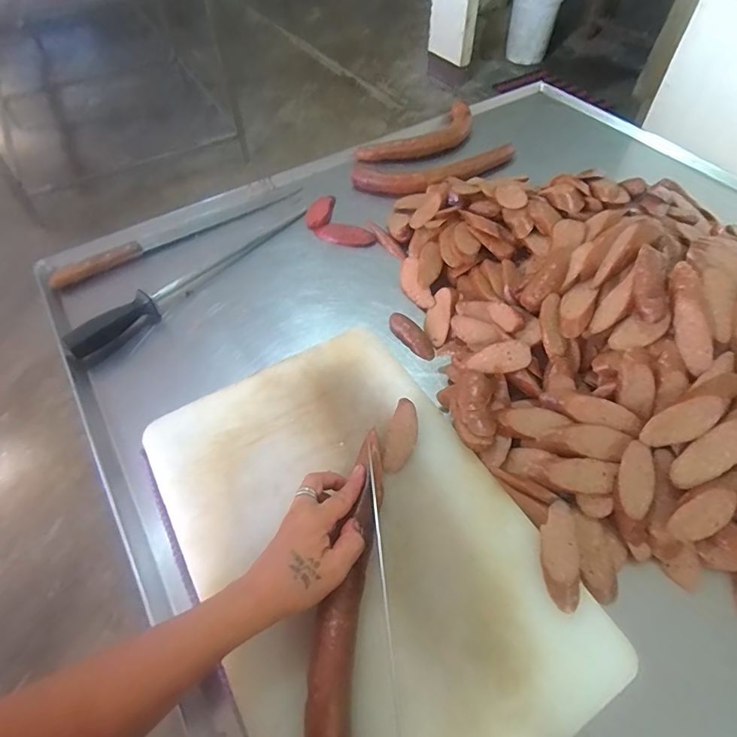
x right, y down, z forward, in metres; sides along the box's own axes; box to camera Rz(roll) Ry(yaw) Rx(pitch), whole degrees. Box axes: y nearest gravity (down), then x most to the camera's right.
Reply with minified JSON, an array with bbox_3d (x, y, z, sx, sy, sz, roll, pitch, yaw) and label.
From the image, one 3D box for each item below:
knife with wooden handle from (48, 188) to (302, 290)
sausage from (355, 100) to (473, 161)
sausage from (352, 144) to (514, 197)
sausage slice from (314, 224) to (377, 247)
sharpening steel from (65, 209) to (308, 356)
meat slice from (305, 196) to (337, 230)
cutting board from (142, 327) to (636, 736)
[{"bbox_3d":[-0.290,-0.217,0.720,0.403,0.023,0.036,-32,59,-19],"label":"knife with wooden handle"},{"bbox_3d":[0.105,-0.451,0.876,0.254,0.035,0.084,-28,58,-17],"label":"sausage"},{"bbox_3d":[0.124,-0.345,0.801,0.295,0.035,0.069,-13,55,-7],"label":"sausage"},{"bbox_3d":[-0.036,-0.214,0.723,0.098,0.014,0.035,12,56,11],"label":"sausage slice"},{"bbox_3d":[-0.242,-0.144,0.657,0.026,0.037,0.399,33,62,23],"label":"sharpening steel"},{"bbox_3d":[-0.081,-0.261,0.756,0.040,0.016,0.082,3,55,4],"label":"meat slice"},{"bbox_3d":[-0.014,0.153,0.430,0.289,0.021,0.431,-27,56,-18],"label":"cutting board"}]

